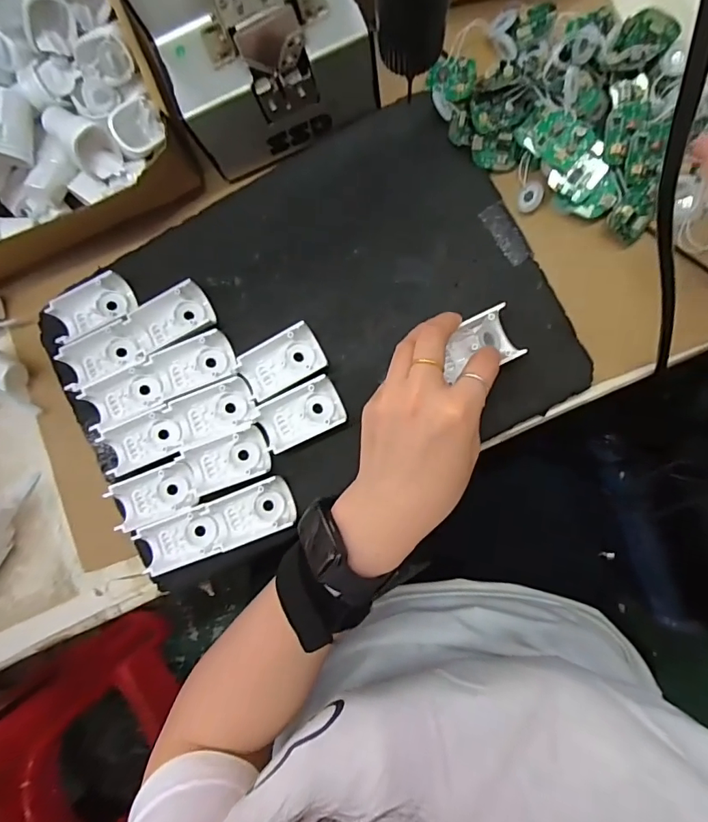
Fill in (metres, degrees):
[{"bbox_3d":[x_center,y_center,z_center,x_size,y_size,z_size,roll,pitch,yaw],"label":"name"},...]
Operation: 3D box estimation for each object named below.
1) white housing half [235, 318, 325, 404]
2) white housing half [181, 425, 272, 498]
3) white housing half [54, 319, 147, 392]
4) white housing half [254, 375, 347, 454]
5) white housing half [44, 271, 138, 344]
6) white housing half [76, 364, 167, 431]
[{"bbox_3d":[-0.050,-0.034,0.337,0.056,0.018,0.032,-29,84,4],"label":"white housing half"},{"bbox_3d":[-0.088,0.035,0.340,0.057,0.016,0.033,-21,85,5],"label":"white housing half"},{"bbox_3d":[-0.179,-0.040,0.355,0.060,0.025,0.037,-22,85,5],"label":"white housing half"},{"bbox_3d":[-0.036,0.003,0.335,0.056,0.017,0.036,-24,84,5],"label":"white housing half"},{"bbox_3d":[-0.191,-0.074,0.357,0.056,0.024,0.033,-23,84,5],"label":"white housing half"},{"bbox_3d":[-0.163,-0.011,0.351,0.055,0.018,0.035,-20,85,5],"label":"white housing half"}]

